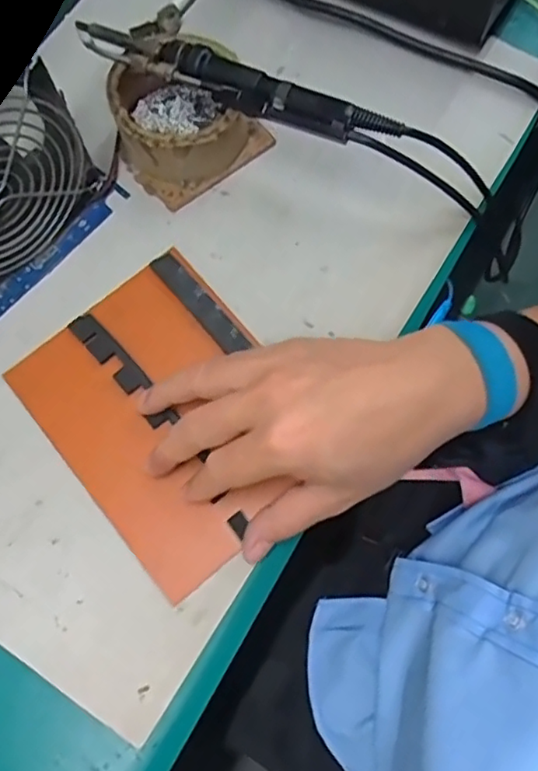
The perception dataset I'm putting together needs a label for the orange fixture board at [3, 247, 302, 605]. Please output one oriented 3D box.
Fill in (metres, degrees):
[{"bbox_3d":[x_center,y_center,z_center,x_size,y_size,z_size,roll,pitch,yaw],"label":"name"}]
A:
[{"bbox_3d":[-0.056,0.016,0.352,0.130,0.010,0.168,-39,78,-10],"label":"orange fixture board"}]

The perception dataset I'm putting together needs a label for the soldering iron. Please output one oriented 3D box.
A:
[{"bbox_3d":[-0.024,-0.178,0.350,0.203,0.021,0.027,24,76,9],"label":"soldering iron"}]

